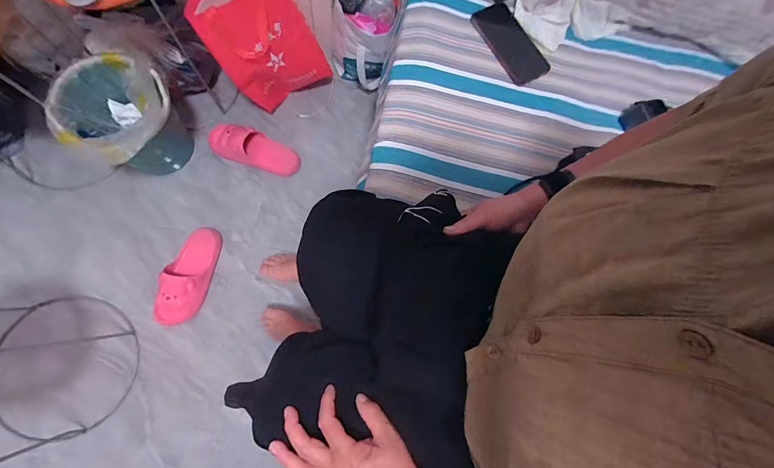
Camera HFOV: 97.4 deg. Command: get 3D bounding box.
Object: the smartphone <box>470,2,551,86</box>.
[{"bbox_3d":[0.221,-0.345,0.613,0.088,0.008,0.163,-31,82,-17],"label":"smartphone"}]

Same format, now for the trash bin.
[{"bbox_3d":[-0.645,-0.273,0.886,0.258,0.260,0.245,28,76,4],"label":"trash bin"}]

